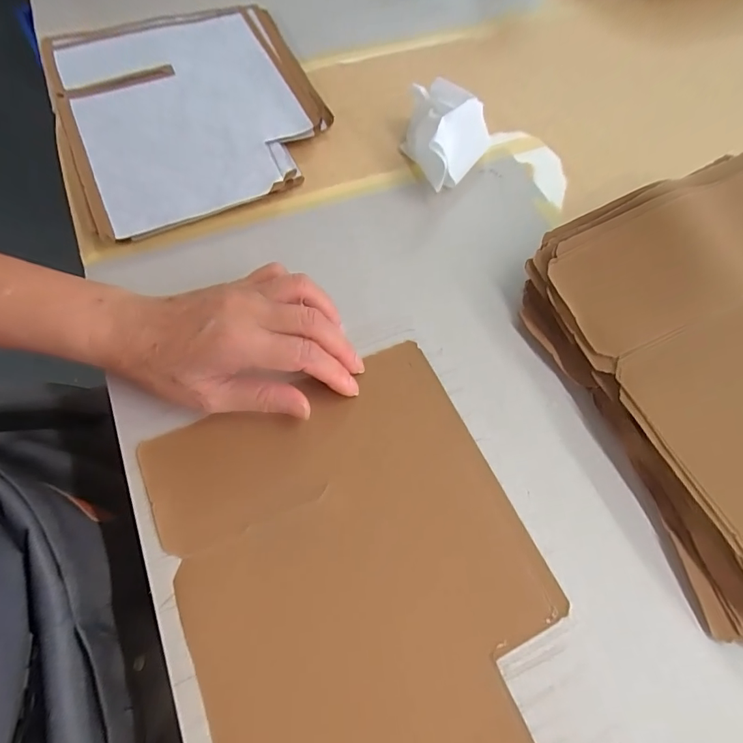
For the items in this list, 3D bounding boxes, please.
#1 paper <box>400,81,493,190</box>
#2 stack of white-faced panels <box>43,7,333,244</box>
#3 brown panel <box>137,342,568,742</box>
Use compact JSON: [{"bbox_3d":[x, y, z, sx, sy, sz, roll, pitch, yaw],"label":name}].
[{"bbox_3d":[0.063,-0.197,0.375,0.071,0.051,0.098,10,65,3],"label":"paper"},{"bbox_3d":[-0.160,-0.236,0.395,0.207,0.030,0.257,-25,68,-13],"label":"stack of white-faced panels"},{"bbox_3d":[-0.005,0.116,0.254,0.191,0.011,0.240,-22,68,-12],"label":"brown panel"}]

